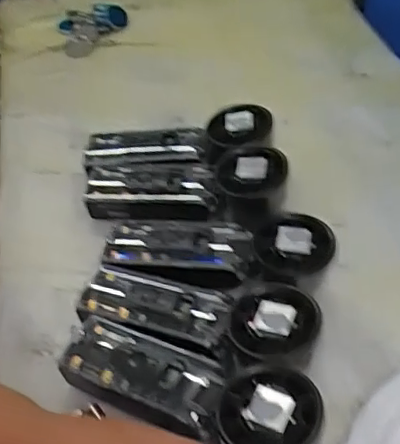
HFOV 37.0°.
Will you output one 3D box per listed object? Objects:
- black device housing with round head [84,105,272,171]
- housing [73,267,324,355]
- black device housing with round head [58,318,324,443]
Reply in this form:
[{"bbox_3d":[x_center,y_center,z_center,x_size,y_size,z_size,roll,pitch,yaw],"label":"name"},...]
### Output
[{"bbox_3d":[-0.023,-0.070,0.527,0.167,0.028,0.047,-8,41,17],"label":"black device housing with round head"},{"bbox_3d":[-0.009,0.061,0.404,0.180,0.028,0.053,4,42,29],"label":"housing"},{"bbox_3d":[-0.016,0.100,0.362,0.176,0.048,0.054,16,46,21],"label":"black device housing with round head"}]

